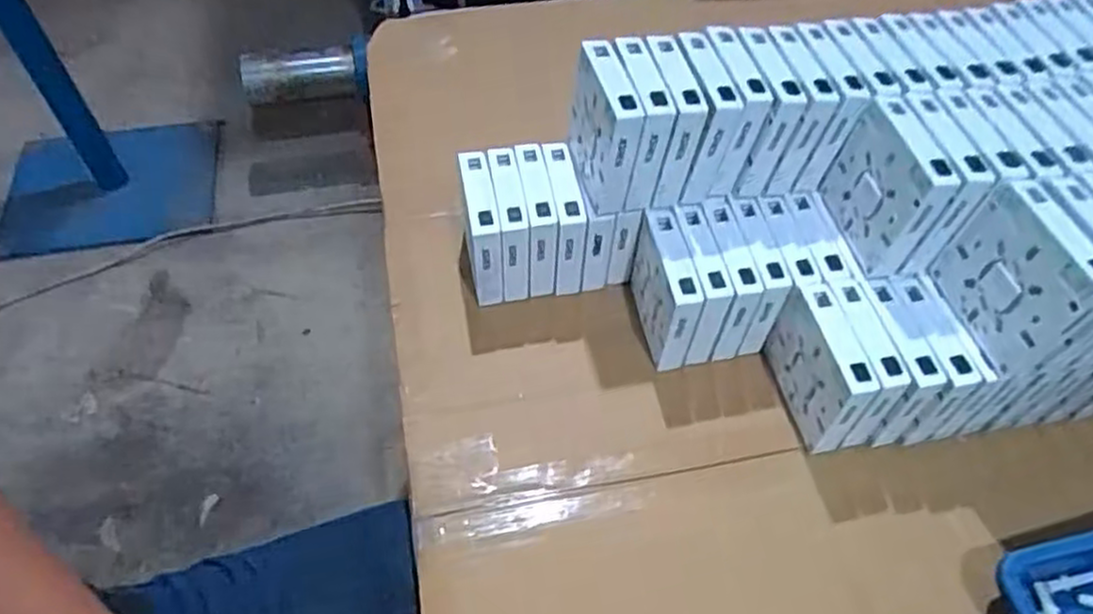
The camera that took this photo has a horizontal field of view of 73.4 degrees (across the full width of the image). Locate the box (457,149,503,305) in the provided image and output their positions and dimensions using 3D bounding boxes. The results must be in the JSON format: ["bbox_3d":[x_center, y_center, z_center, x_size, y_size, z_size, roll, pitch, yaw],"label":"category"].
[{"bbox_3d":[-0.051,-0.059,0.577,0.023,0.092,0.082,-7,54,-6],"label":"box"}]

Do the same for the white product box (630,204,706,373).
[{"bbox_3d":[0.086,-0.012,0.547,0.027,0.086,0.087,-6,54,-6],"label":"white product box"}]

